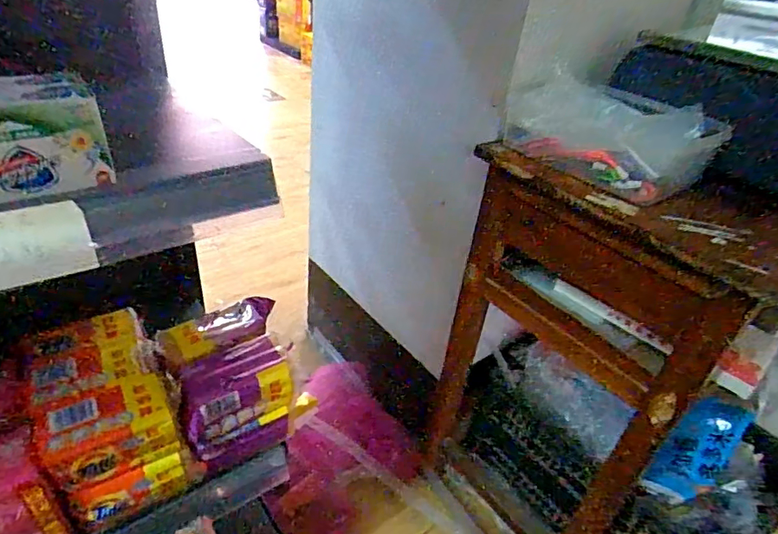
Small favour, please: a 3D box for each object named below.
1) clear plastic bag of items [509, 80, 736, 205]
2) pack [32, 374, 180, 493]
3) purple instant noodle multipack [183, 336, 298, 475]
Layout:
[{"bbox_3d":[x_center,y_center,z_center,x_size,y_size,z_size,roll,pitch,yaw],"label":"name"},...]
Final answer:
[{"bbox_3d":[0.259,-0.163,0.597,0.124,0.080,0.233,-18,42,-31],"label":"clear plastic bag of items"},{"bbox_3d":[-0.277,0.158,0.487,0.110,0.056,0.081,-17,41,-30],"label":"pack"},{"bbox_3d":[-0.173,0.153,0.563,0.123,0.116,0.083,-18,41,-31],"label":"purple instant noodle multipack"}]

